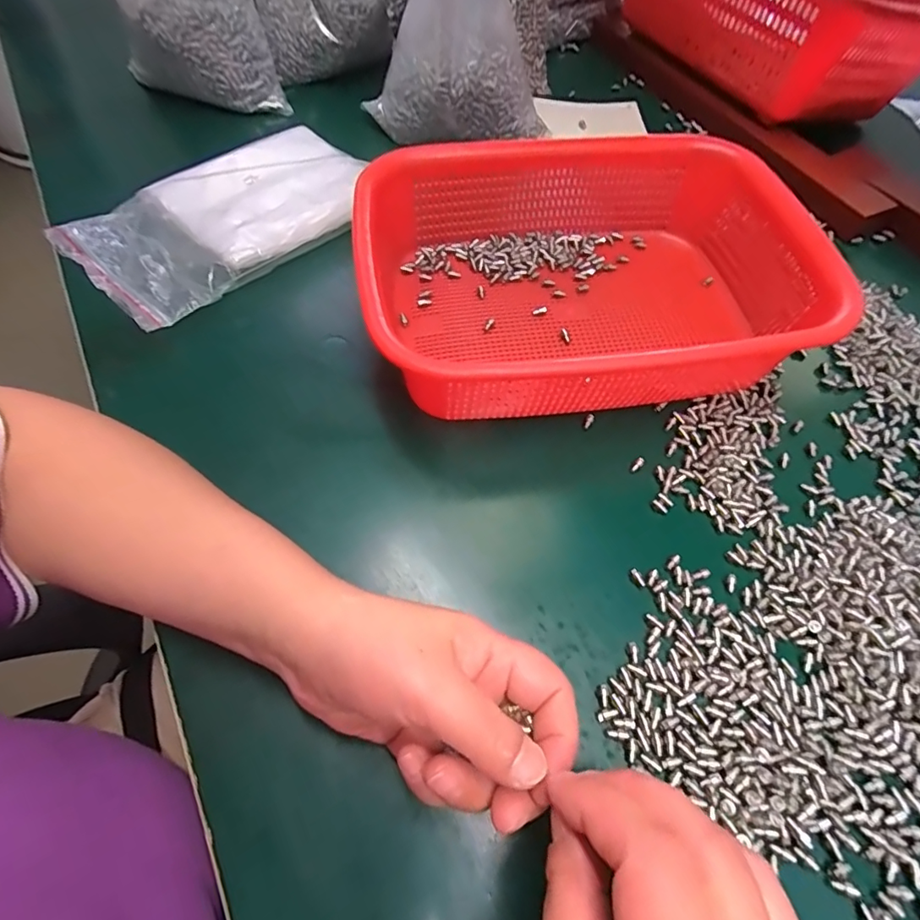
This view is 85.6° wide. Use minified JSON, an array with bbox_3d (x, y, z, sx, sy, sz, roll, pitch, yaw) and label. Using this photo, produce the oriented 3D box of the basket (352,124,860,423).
[{"bbox_3d":[0.082,-0.121,0.332,0.279,0.081,0.204,-8,60,-4],"label":"basket"}]

